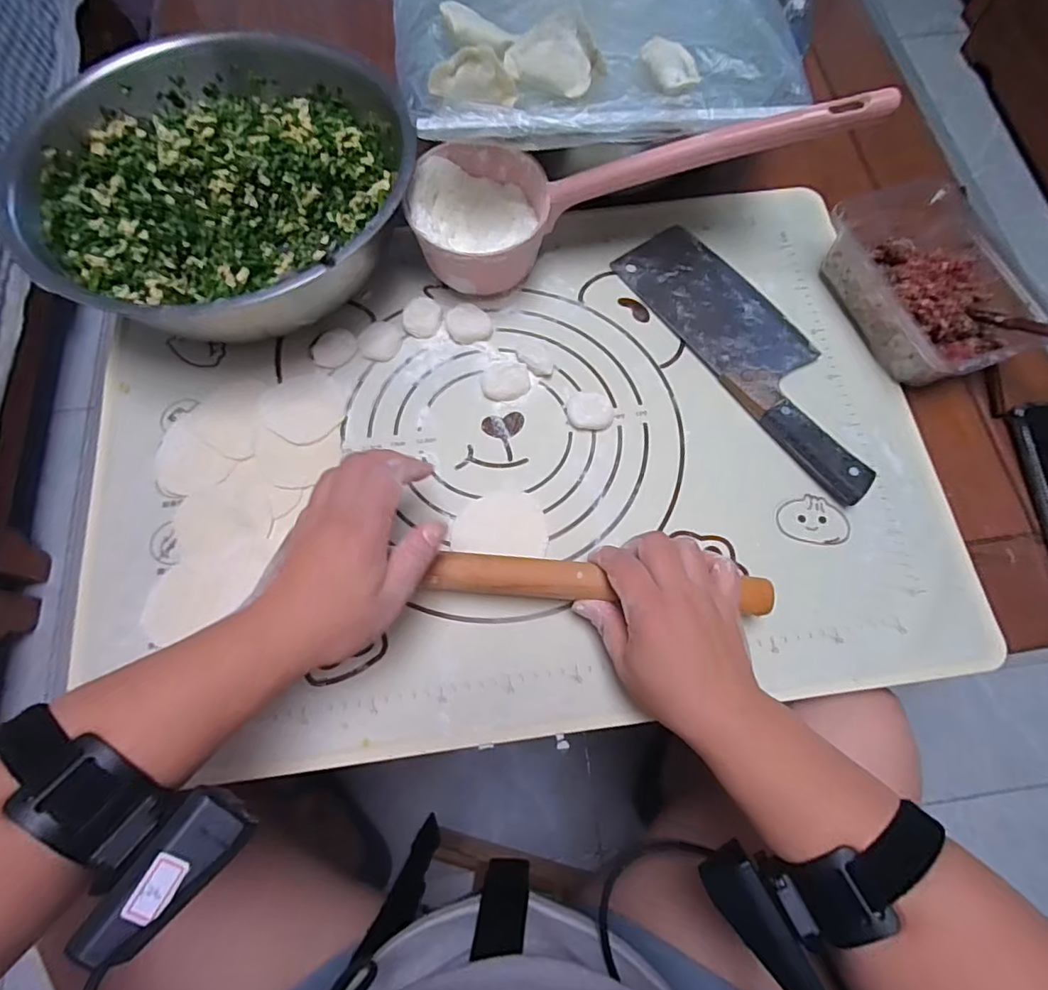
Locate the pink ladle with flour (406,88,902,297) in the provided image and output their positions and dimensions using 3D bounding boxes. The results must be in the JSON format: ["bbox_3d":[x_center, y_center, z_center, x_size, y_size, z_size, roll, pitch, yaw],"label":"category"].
[{"bbox_3d":[0.086,-0.243,0.431,0.340,0.085,0.112,-5,67,16],"label":"pink ladle with flour"}]

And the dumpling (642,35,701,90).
[{"bbox_3d":[0.112,-0.320,0.408,0.036,0.012,0.045,-20,73,-8],"label":"dumpling"}]

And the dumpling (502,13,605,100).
[{"bbox_3d":[0.024,-0.325,0.404,0.063,0.026,0.049,23,72,7],"label":"dumpling"}]

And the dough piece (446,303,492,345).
[{"bbox_3d":[-0.047,-0.148,0.478,0.037,0.013,0.034,0,71,-1],"label":"dough piece"}]

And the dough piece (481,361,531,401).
[{"bbox_3d":[-0.015,-0.097,0.458,0.039,0.018,0.032,8,71,2],"label":"dough piece"}]

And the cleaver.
[{"bbox_3d":[0.197,-0.126,0.471,0.087,0.019,0.285,-32,75,-11],"label":"cleaver"}]

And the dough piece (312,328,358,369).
[{"bbox_3d":[-0.163,-0.126,0.474,0.038,0.006,0.032,-36,76,-12],"label":"dough piece"}]

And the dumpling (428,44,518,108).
[{"bbox_3d":[-0.037,-0.296,0.390,0.062,0.028,0.019,5,71,1],"label":"dumpling"}]

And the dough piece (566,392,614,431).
[{"bbox_3d":[0.054,-0.068,0.450,0.038,0.014,0.028,12,71,3],"label":"dough piece"}]

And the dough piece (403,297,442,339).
[{"bbox_3d":[-0.089,-0.155,0.482,0.031,0.009,0.039,7,71,1],"label":"dough piece"}]

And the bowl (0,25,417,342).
[{"bbox_3d":[-0.231,-0.249,0.470,0.293,0.105,0.273,0,71,-1],"label":"bowl"}]

